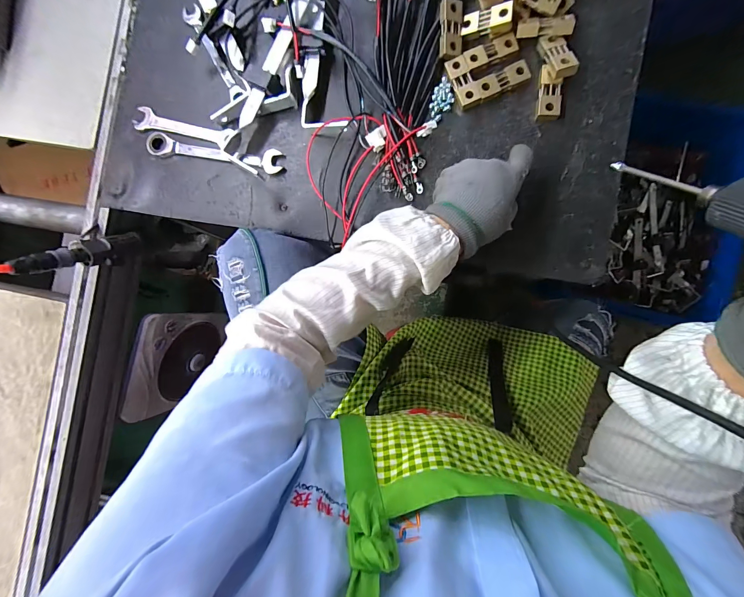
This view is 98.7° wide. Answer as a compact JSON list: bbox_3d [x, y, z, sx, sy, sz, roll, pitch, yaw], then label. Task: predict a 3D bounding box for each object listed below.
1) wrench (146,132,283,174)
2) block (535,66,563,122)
[{"bbox_3d":[-0.225,-0.207,0.451,0.197,0.014,0.033,10,92,6],"label":"wrench"},{"bbox_3d":[0.221,-0.255,0.396,0.025,0.013,0.062,4,91,7],"label":"block"}]

